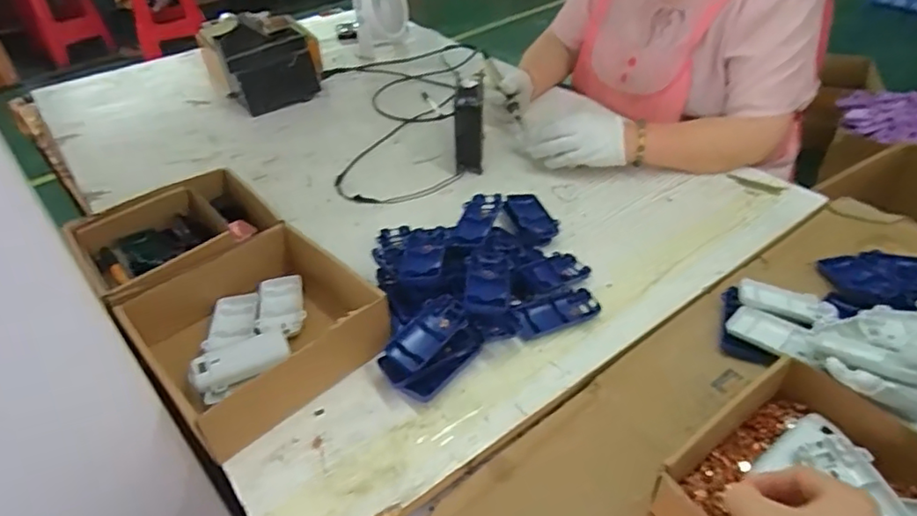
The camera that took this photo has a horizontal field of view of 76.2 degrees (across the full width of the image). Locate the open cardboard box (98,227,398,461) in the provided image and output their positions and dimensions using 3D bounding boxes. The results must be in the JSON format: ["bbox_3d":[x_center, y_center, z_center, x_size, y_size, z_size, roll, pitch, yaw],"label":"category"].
[{"bbox_3d":[-0.215,0.074,0.622,0.205,0.077,0.211,-32,48,-30],"label":"open cardboard box"}]

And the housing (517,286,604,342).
[{"bbox_3d":[0.111,0.061,0.650,0.093,0.011,0.044,-16,42,-15],"label":"housing"}]

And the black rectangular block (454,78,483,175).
[{"bbox_3d":[0.016,-0.194,0.879,0.040,0.133,0.032,2,17,6],"label":"black rectangular block"}]

